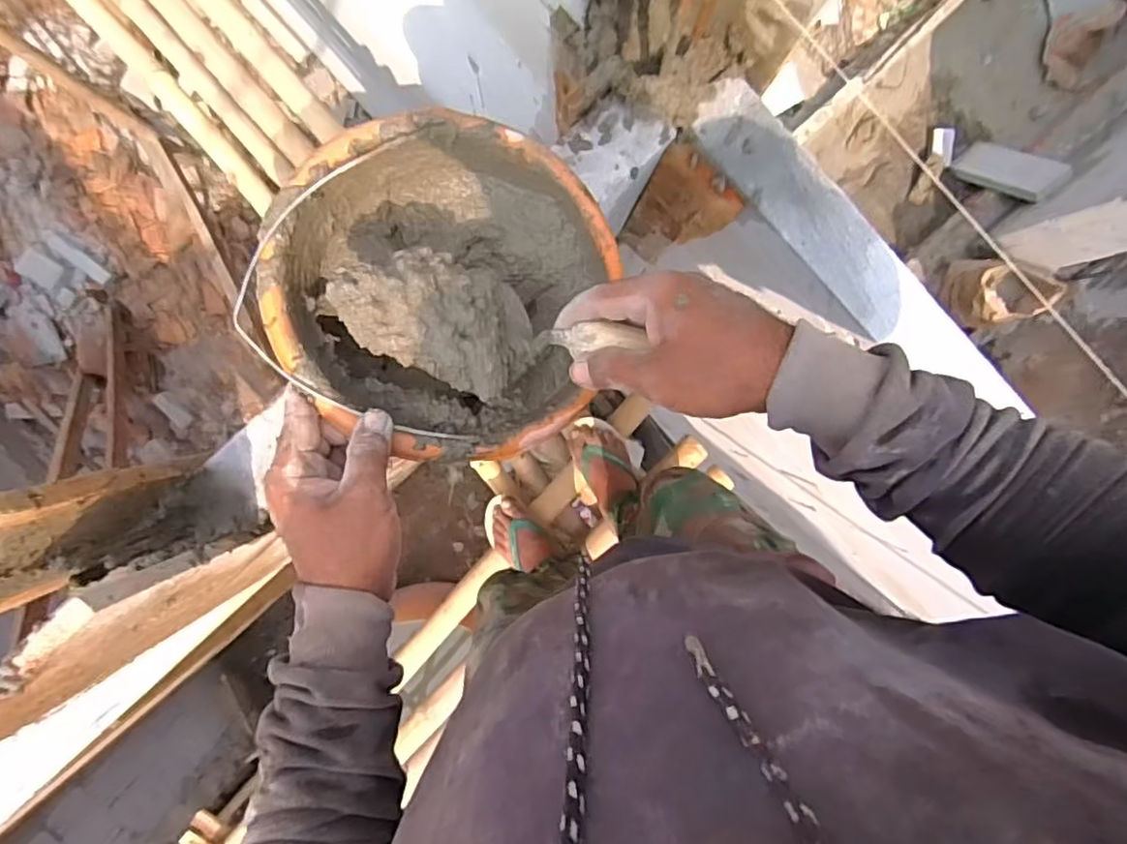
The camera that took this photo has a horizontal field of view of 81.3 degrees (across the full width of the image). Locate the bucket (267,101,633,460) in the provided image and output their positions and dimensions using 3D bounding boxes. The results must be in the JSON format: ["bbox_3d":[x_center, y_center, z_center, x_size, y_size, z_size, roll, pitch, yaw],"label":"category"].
[{"bbox_3d":[-0.086,-0.097,0.482,0.221,0.112,0.233,0,93,-2],"label":"bucket"}]

